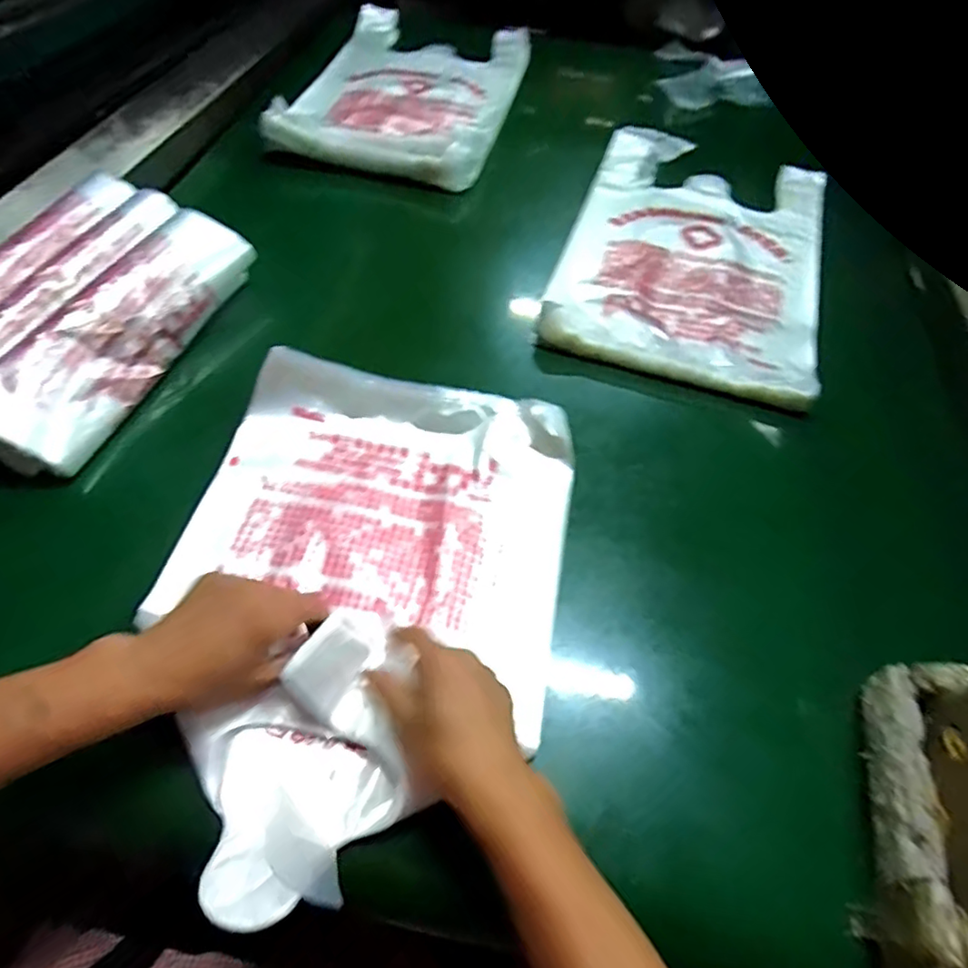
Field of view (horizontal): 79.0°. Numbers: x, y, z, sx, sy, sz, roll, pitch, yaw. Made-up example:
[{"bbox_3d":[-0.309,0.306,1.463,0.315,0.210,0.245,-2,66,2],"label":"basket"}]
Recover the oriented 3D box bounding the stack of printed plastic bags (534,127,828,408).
[{"bbox_3d":[0.260,-0.292,0.714,0.289,0.029,0.468,17,58,8],"label":"stack of printed plastic bags"}]

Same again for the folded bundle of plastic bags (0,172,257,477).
[{"bbox_3d":[-0.386,-0.169,0.571,0.183,0.082,0.323,18,58,9],"label":"folded bundle of plastic bags"}]

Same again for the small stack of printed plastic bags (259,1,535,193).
[{"bbox_3d":[-0.110,-0.625,0.918,0.300,0.066,0.485,12,57,5],"label":"small stack of printed plastic bags"}]

